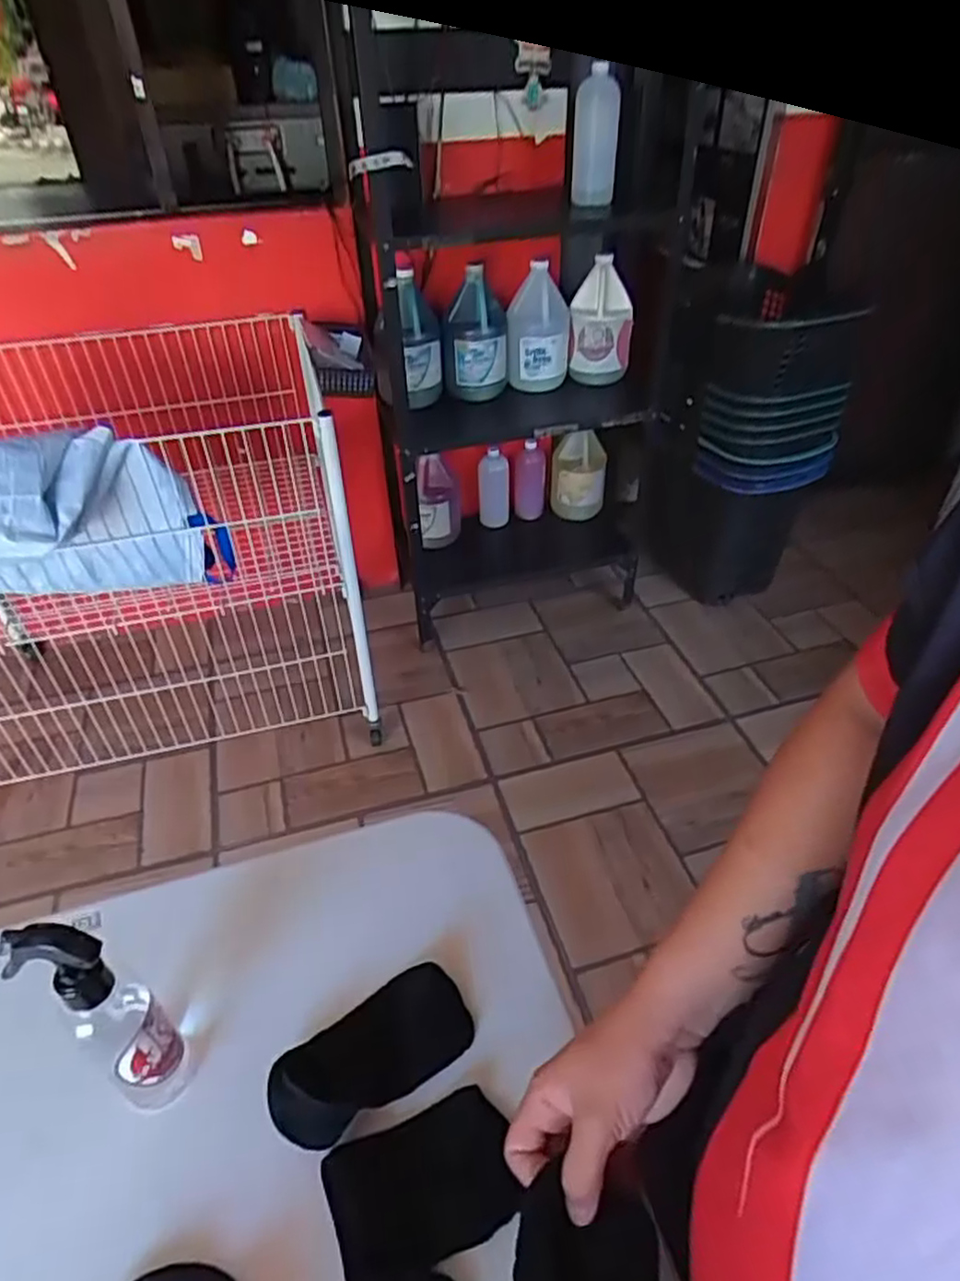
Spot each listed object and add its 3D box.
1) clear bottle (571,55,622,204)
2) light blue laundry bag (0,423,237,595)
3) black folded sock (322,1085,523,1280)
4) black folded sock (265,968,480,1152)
[{"bbox_3d":[0.216,-0.946,1.351,0.085,0.211,0.062,5,41,8],"label":"clear bottle"},{"bbox_3d":[-0.659,-0.162,1.135,0.447,0.349,0.203,-14,42,-15],"label":"light blue laundry bag"},{"bbox_3d":[-0.035,0.338,0.447,0.112,0.013,0.075,-17,43,-17],"label":"black folded sock"},{"bbox_3d":[-0.074,0.283,0.497,0.139,0.022,0.068,-27,47,-27],"label":"black folded sock"}]

